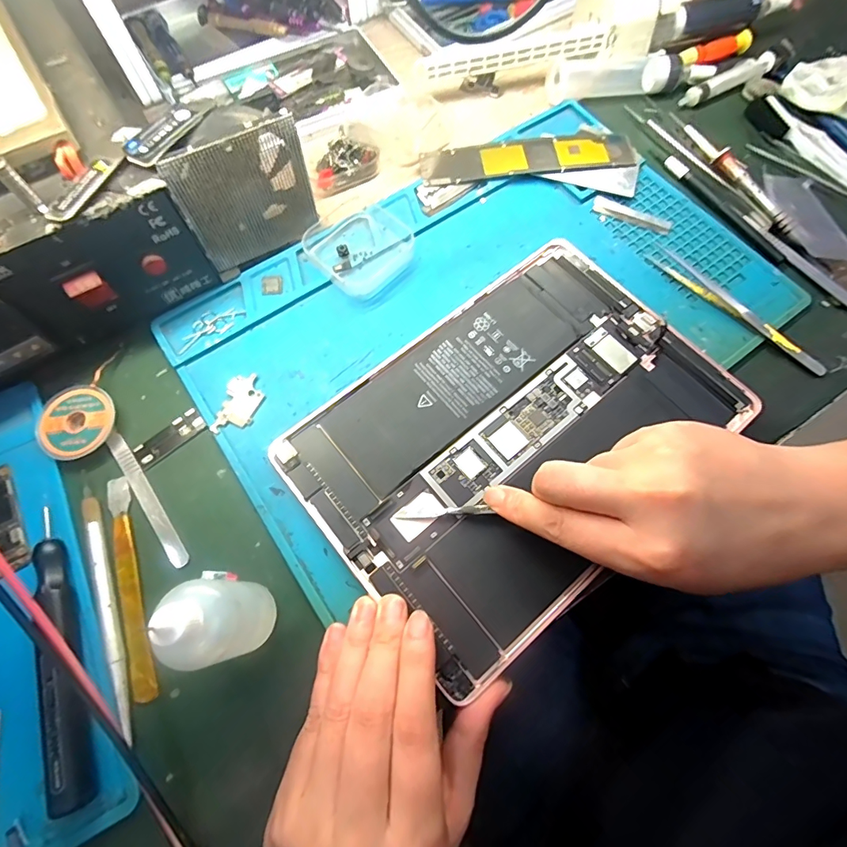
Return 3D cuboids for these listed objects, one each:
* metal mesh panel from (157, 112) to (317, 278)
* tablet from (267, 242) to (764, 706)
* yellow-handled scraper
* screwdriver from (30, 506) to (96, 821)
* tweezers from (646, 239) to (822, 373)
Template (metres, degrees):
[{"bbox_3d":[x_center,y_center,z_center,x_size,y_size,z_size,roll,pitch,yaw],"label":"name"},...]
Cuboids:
[{"bbox_3d":[-0.108,-0.140,0.278,0.080,0.082,0.010,-32,73,-12],"label":"metal mesh panel"},{"bbox_3d":[0.056,0.002,0.265,0.243,0.011,0.172,-38,75,-13],"label":"tablet"},{"bbox_3d":[-0.159,0.083,0.238,0.011,0.006,0.117,-20,72,-8],"label":"yellow-handled scraper"},{"bbox_3d":[-0.179,0.111,0.218,0.014,0.017,0.136,-19,71,-8],"label":"screwdriver"},{"bbox_3d":[0.209,-0.079,0.296,0.016,0.012,0.133,-39,75,-14],"label":"tweezers"}]

